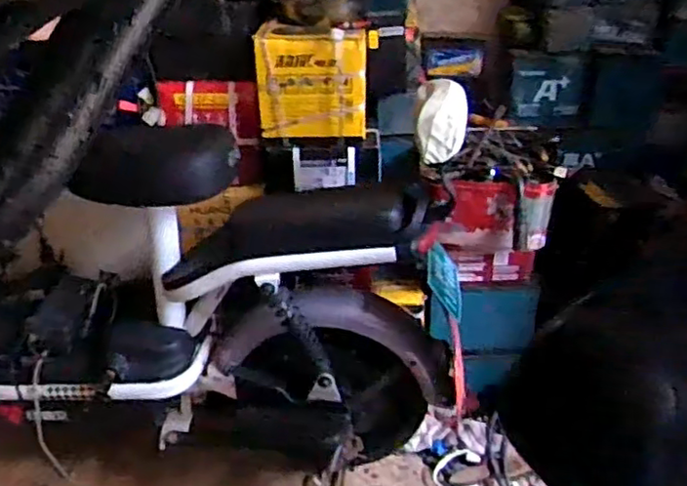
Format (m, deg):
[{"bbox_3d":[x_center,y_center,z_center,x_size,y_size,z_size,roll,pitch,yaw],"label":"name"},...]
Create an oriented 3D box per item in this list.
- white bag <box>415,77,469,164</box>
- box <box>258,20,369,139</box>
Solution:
[{"bbox_3d":[0.148,-0.183,0.961,0.075,0.093,0.120,2,28,9],"label":"white bag"},{"bbox_3d":[-0.056,-0.307,1.211,0.197,0.182,0.126,-2,27,1],"label":"box"}]

